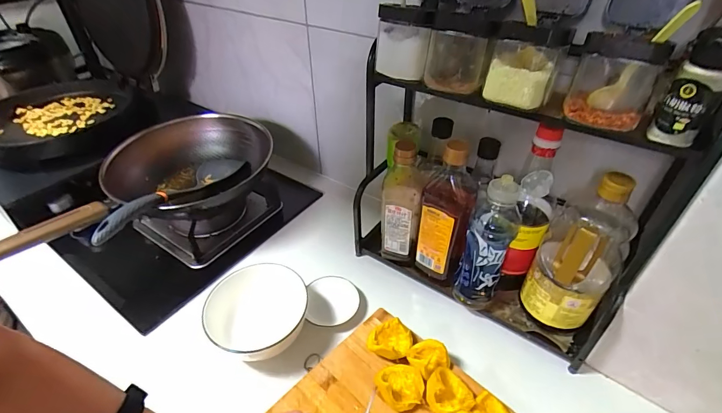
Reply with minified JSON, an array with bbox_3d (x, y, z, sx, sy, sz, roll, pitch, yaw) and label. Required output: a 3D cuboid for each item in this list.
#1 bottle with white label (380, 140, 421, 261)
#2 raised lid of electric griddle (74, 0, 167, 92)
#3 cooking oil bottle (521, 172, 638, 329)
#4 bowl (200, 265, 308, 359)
[{"bbox_3d":[0.065,-0.007,0.610,0.061,0.235,0.053,4,40,6],"label":"bottle with white label"},{"bbox_3d":[-0.551,-0.451,0.843,0.264,0.321,0.034,30,42,9],"label":"raised lid of electric griddle"},{"bbox_3d":[0.299,0.059,0.504,0.095,0.230,0.090,26,47,28],"label":"cooking oil bottle"},{"bbox_3d":[-0.162,0.162,0.569,0.147,0.061,0.133,1,40,2],"label":"bowl"}]

